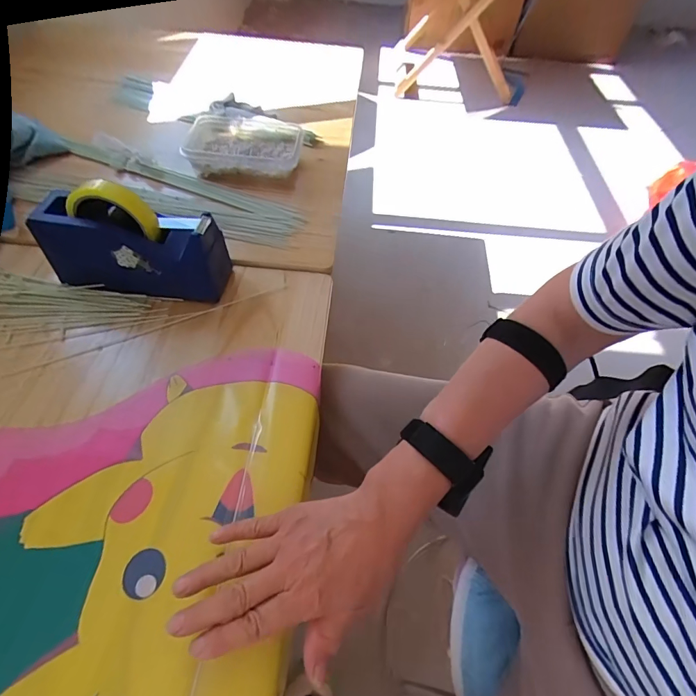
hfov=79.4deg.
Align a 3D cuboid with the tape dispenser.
[{"bbox_3d":[-0.254,-0.127,0.499,0.200,0.124,0.072,4,54,-2],"label":"tape dispenser"}]

